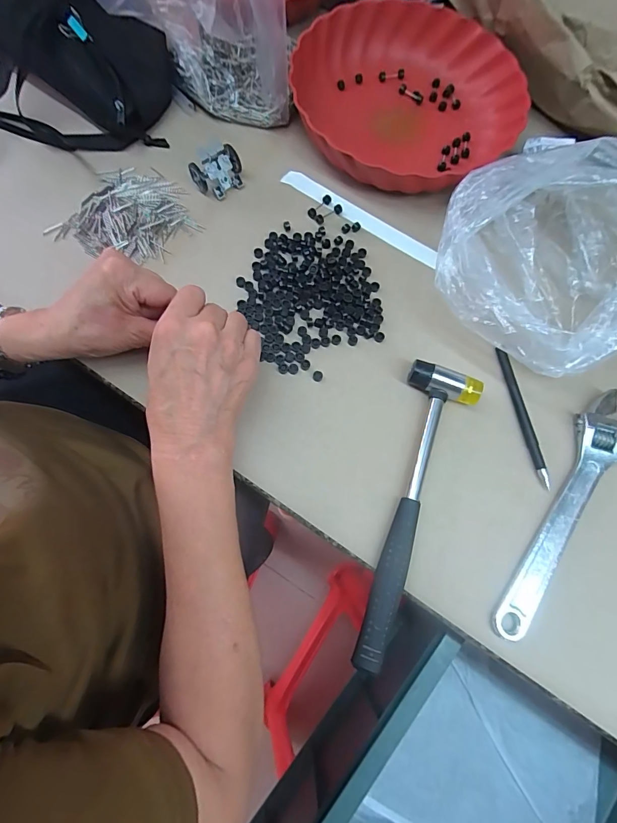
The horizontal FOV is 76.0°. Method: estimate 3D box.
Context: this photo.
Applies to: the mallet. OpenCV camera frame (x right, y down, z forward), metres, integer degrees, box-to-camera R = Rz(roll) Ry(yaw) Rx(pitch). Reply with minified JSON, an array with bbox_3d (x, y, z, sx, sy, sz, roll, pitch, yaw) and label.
[{"bbox_3d":[0.093,0.079,0.326,0.061,0.020,0.245,15,74,1],"label":"mallet"}]

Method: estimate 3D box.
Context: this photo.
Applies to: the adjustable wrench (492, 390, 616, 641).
[{"bbox_3d":[0.223,0.080,0.336,0.054,0.010,0.239,37,76,7],"label":"adjustable wrench"}]

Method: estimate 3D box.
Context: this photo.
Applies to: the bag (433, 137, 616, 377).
[{"bbox_3d":[0.213,-0.141,0.359,0.194,0.082,0.195,40,76,8],"label":"bag"}]

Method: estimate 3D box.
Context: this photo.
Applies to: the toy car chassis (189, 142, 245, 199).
[{"bbox_3d":[-0.090,-0.239,0.400,0.050,0.032,0.027,-32,78,-11],"label":"toy car chassis"}]

